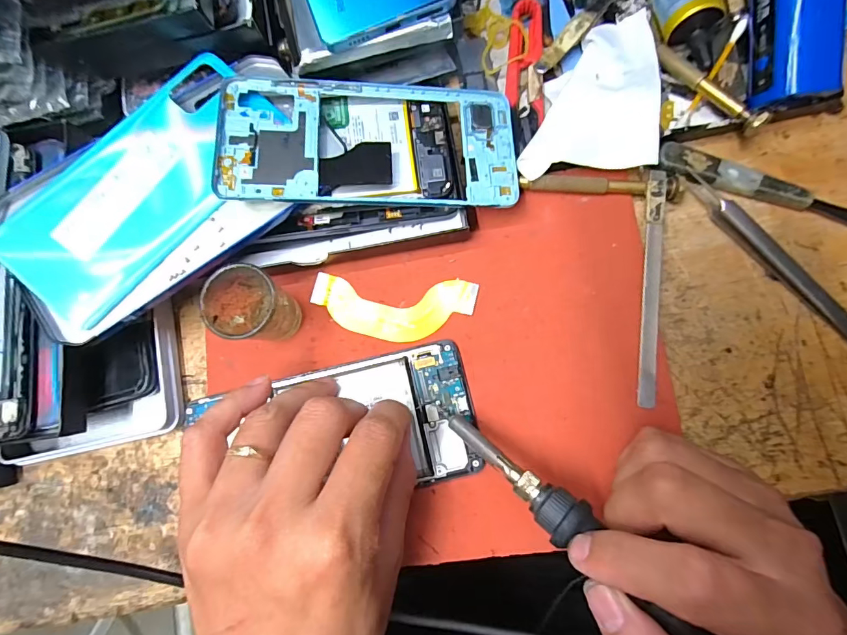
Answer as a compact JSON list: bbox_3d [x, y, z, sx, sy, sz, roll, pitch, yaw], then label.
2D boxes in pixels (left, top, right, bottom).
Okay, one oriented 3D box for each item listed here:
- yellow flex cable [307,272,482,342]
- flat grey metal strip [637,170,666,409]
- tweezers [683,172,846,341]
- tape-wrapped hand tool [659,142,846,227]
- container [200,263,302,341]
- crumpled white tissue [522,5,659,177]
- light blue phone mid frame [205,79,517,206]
[{"bbox_3d":[-0.017,-0.005,0.246,0.091,0.004,0.035,2,82,4],"label":"yellow flex cable"},{"bbox_3d":[0.125,-0.017,0.236,0.010,0.005,0.128,5,82,4],"label":"flat grey metal strip"},{"bbox_3d":[0.200,-0.024,0.233,0.011,0.007,0.150,-41,81,-3],"label":"tweezers"},{"bbox_3d":[0.196,-0.070,0.240,0.130,0.010,0.017,20,83,6],"label":"tape-wrapped hand tool"},{"bbox_3d":[-0.087,-0.007,0.225,0.035,0.048,0.036,-1,81,4],"label":"container"},{"bbox_3d":[0.092,-0.124,0.242,0.068,0.023,0.085,1,81,4],"label":"crumpled white tissue"},{"bbox_3d":[-0.028,-0.094,0.233,0.157,0.004,0.072,-1,77,-8],"label":"light blue phone mid frame"}]

